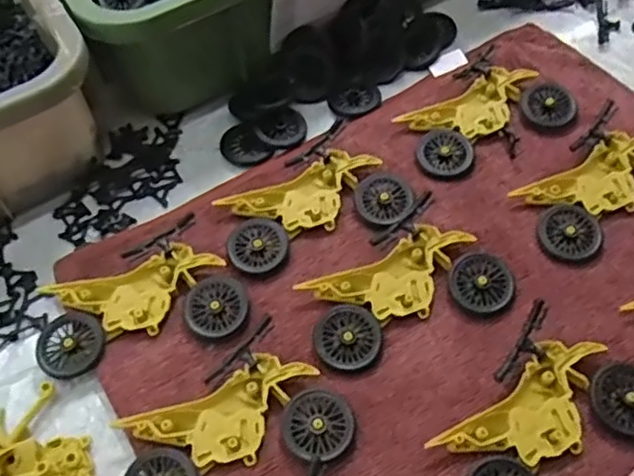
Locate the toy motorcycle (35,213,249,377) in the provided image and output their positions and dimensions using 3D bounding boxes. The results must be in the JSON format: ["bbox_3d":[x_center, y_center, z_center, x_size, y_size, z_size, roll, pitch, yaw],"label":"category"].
[{"bbox_3d":[-0.104,0.041,0.384,0.113,0.017,0.075,-25,59,-12],"label":"toy motorcycle"}]

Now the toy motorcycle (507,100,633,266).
[{"bbox_3d":[0.180,-0.036,0.414,0.115,0.018,0.076,-25,59,-12],"label":"toy motorcycle"}]

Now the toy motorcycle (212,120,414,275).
[{"bbox_3d":[-0.004,-0.018,0.415,0.112,0.018,0.075,-34,61,-17],"label":"toy motorcycle"}]

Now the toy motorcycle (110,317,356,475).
[{"bbox_3d":[-0.045,0.102,0.337,0.112,0.015,0.075,-33,61,-16],"label":"toy motorcycle"}]

